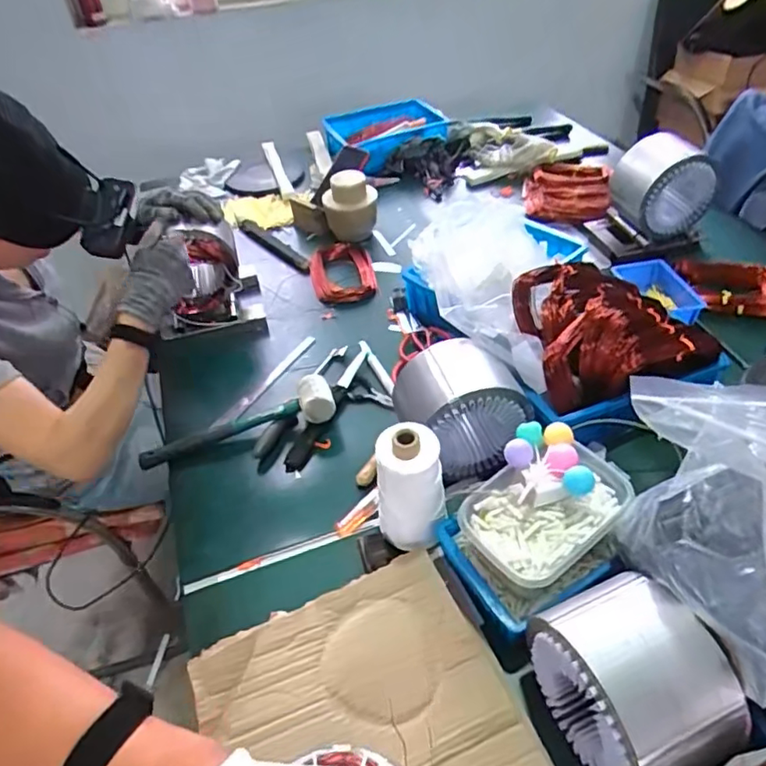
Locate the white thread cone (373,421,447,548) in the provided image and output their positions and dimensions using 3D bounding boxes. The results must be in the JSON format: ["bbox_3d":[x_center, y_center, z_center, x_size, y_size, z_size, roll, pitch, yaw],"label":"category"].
[{"bbox_3d":[0.031,0.119,0.650,0.078,0.151,0.067,2,45,8],"label":"white thread cone"}]

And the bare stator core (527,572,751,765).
[{"bbox_3d":[0.212,0.264,0.502,0.113,0.148,0.149,-18,45,-12],"label":"bare stator core"}]

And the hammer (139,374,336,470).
[{"bbox_3d":[-0.205,0.052,0.827,0.275,0.066,0.071,-13,44,-8],"label":"hammer"}]

